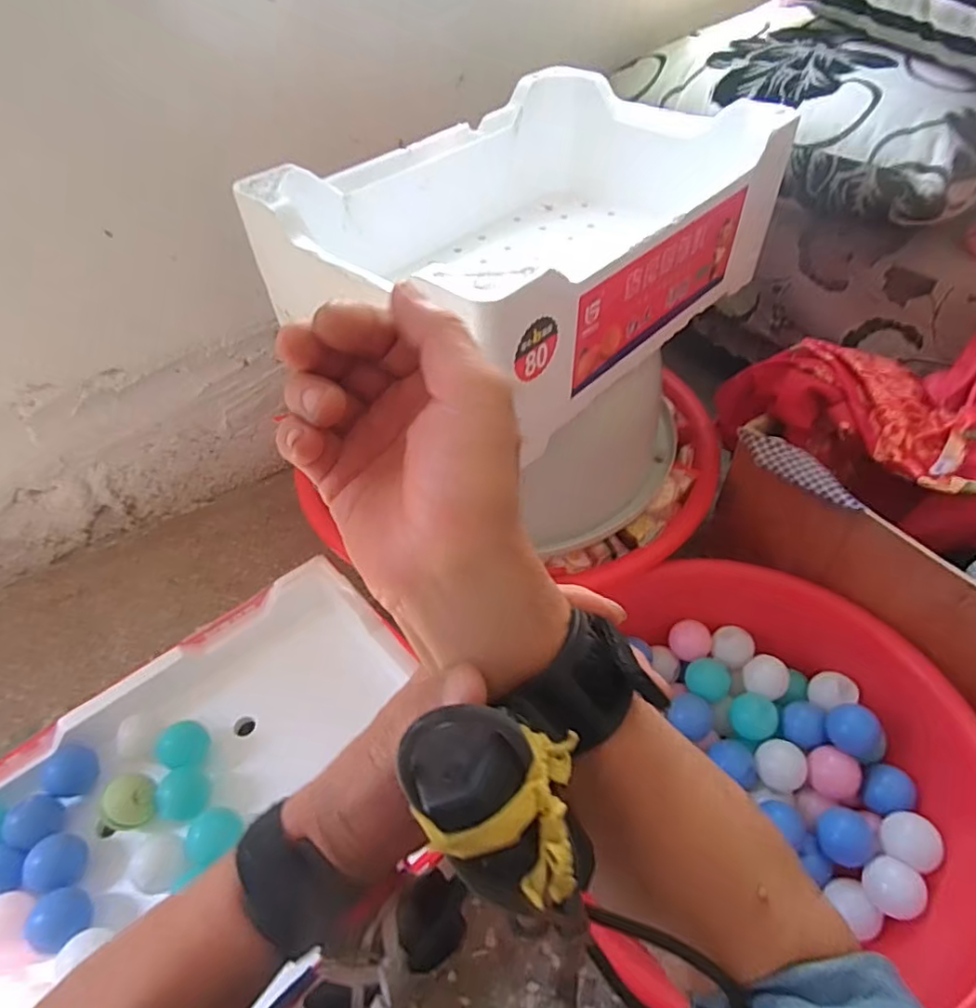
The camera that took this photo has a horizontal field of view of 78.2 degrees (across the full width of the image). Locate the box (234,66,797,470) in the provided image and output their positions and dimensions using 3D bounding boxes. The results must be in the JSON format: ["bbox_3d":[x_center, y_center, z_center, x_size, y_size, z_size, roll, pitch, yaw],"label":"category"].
[{"bbox_3d":[0.050,-0.306,0.698,0.364,0.177,0.528,33,54,30],"label":"box"}]

